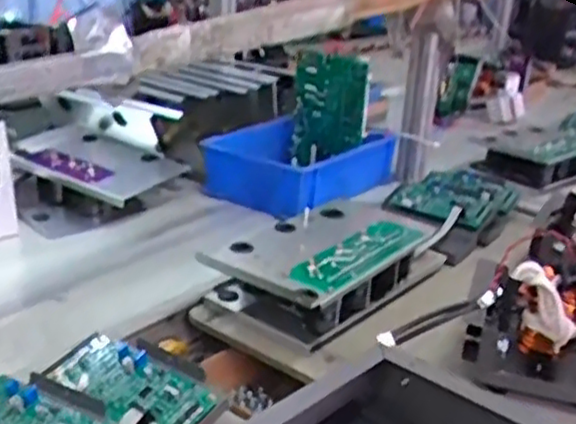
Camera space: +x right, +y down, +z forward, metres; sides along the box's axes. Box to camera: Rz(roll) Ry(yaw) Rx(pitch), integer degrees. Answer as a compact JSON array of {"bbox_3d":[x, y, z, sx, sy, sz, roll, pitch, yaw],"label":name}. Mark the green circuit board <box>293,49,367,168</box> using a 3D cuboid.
[{"bbox_3d":[0.064,-0.161,1.162,0.136,0.205,0.025,25,30,34],"label":"green circuit board"}]

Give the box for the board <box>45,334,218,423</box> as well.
[{"bbox_3d":[-0.126,0.139,0.573,0.136,0.014,0.069,21,41,30],"label":"board"}]

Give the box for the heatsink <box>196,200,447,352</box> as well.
[{"bbox_3d":[0.049,0.056,0.825,0.166,0.062,0.313,19,25,36],"label":"heatsink"}]

